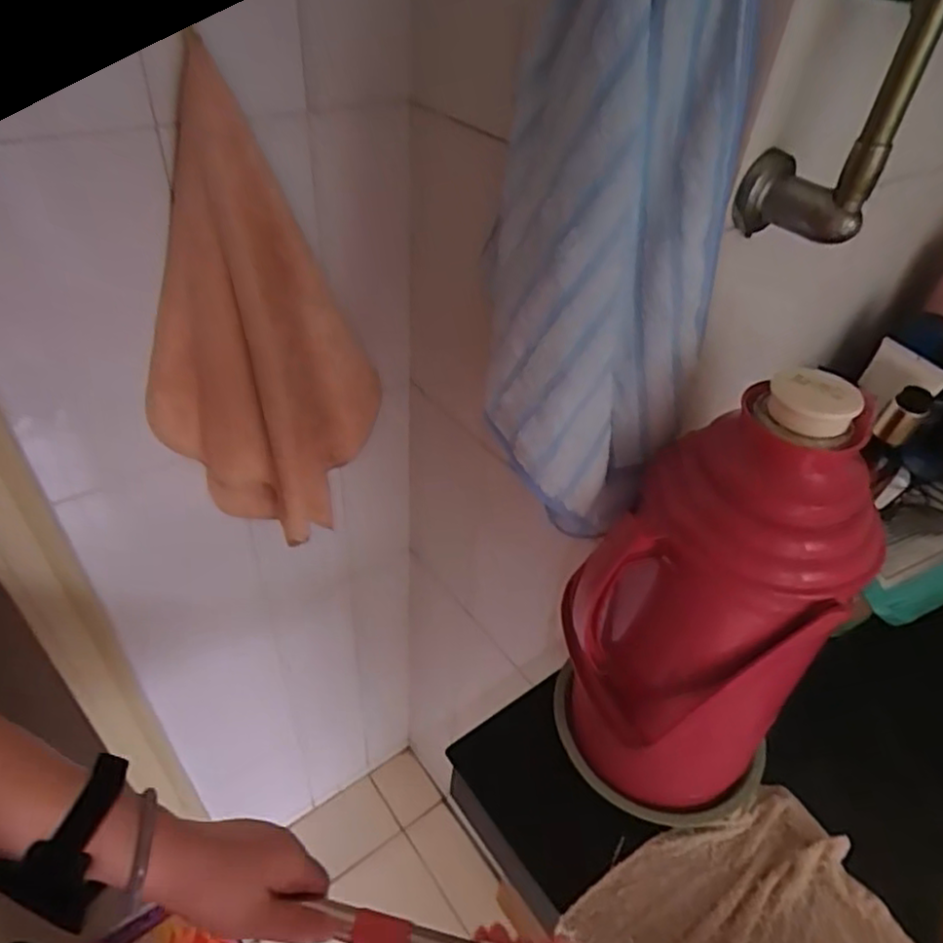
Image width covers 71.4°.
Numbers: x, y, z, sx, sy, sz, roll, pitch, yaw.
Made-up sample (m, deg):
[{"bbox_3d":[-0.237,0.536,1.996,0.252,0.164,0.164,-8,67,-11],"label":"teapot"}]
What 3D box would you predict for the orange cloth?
[{"bbox_3d":[-0.191,-0.104,0.567,0.150,0.393,0.126,26,46,22],"label":"orange cloth"}]

